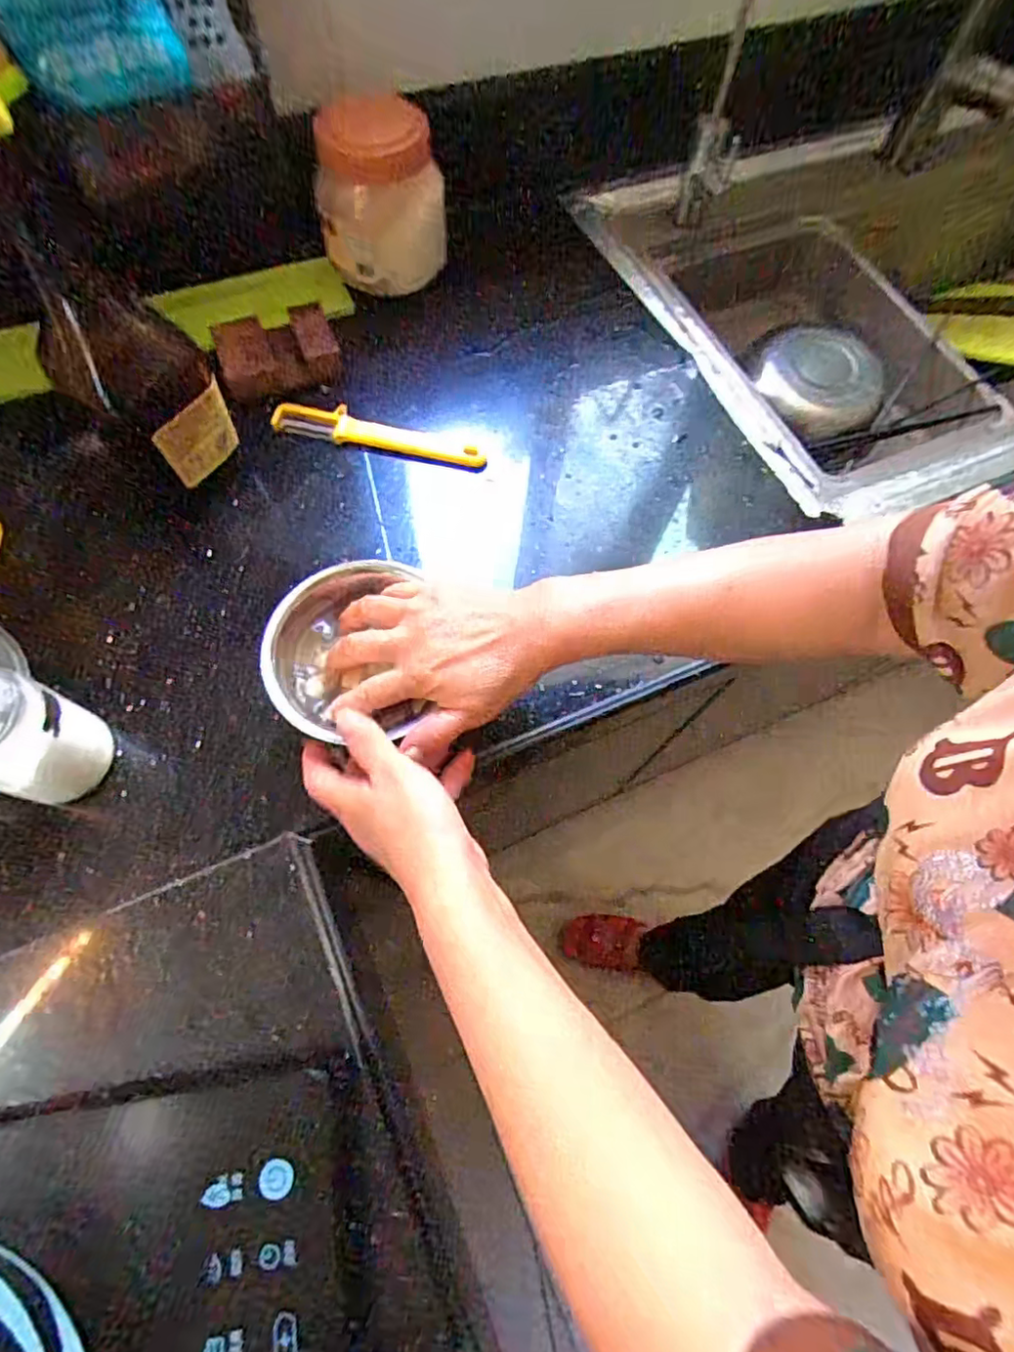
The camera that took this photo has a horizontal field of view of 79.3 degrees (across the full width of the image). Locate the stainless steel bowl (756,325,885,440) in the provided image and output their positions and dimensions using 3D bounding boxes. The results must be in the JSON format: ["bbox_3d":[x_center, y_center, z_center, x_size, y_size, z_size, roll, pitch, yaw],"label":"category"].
[{"bbox_3d":[0.324,-0.307,0.640,0.122,0.037,0.113,-19,89,1],"label":"stainless steel bowl"}]

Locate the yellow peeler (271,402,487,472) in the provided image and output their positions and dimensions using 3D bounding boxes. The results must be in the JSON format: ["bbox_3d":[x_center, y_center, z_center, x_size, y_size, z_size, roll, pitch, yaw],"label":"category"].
[{"bbox_3d":[-0.107,-0.201,0.515,0.179,0.020,0.027,16,67,4],"label":"yellow peeler"}]

